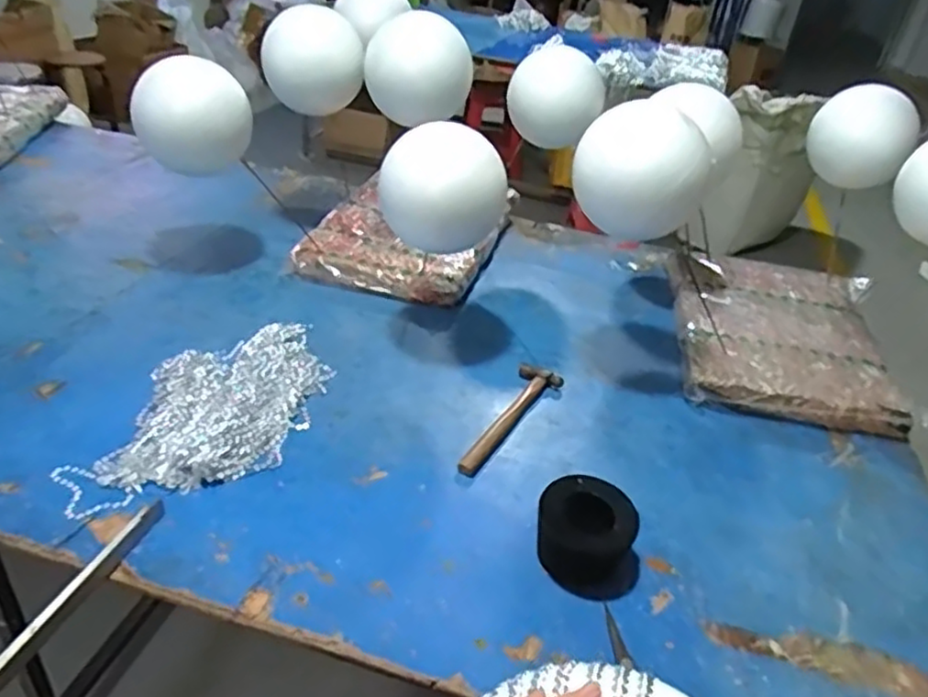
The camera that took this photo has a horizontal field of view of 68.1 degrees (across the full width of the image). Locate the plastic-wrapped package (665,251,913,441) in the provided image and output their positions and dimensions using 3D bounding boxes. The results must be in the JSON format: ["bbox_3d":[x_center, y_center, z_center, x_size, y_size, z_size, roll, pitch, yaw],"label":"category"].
[{"bbox_3d":[0.604,-0.035,1.306,0.397,0.057,0.534,11,34,5],"label":"plastic-wrapped package"}]

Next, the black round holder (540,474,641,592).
[{"bbox_3d":[0.147,0.220,0.838,0.106,0.087,0.108,5,34,-3],"label":"black round holder"}]

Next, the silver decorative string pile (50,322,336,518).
[{"bbox_3d":[-0.346,0.070,0.987,0.237,0.032,0.427,12,34,7],"label":"silver decorative string pile"}]

